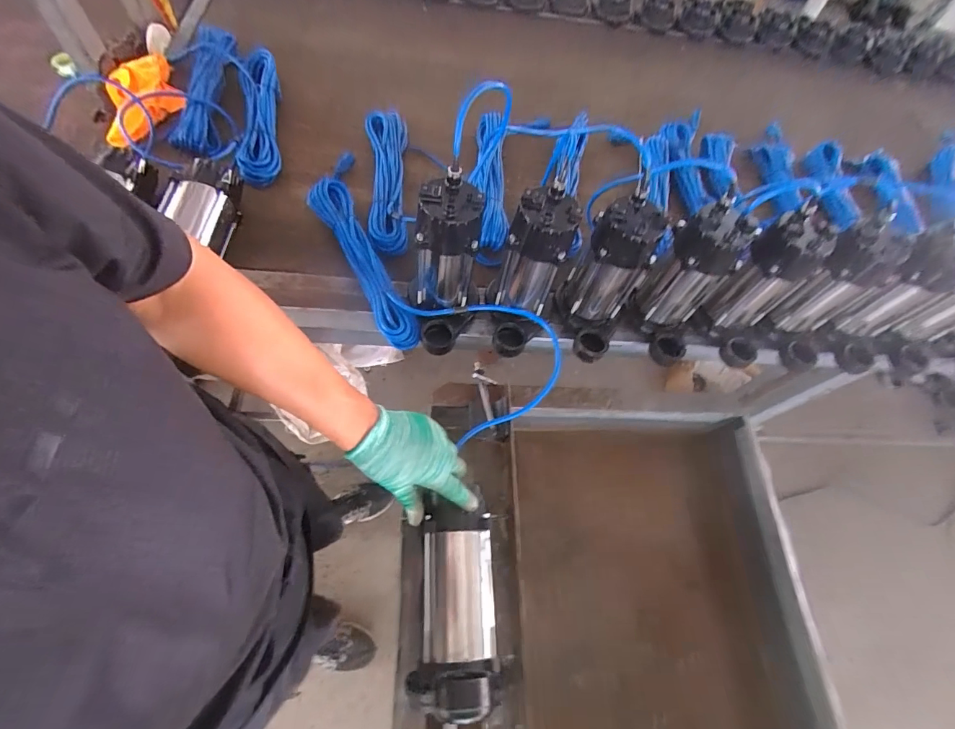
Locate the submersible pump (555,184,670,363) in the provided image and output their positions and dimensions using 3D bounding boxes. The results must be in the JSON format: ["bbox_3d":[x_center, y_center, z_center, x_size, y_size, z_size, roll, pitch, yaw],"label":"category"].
[{"bbox_3d":[0.206,-0.129,0.681,0.117,0.219,0.149,26,63,5],"label":"submersible pump"}]

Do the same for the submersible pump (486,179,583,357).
[{"bbox_3d":[0.086,-0.130,0.663,0.102,0.227,0.151,-1,64,-10],"label":"submersible pump"}]

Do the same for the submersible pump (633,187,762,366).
[{"bbox_3d":[0.332,-0.121,0.683,0.119,0.215,0.136,28,63,6],"label":"submersible pump"}]

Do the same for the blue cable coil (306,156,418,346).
[{"bbox_3d":[-0.210,-0.193,0.757,0.100,0.079,0.377,-18,68,-17],"label":"blue cable coil"}]

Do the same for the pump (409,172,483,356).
[{"bbox_3d":[-0.043,-0.135,0.653,0.100,0.232,0.147,-12,66,-14],"label":"pump"}]

